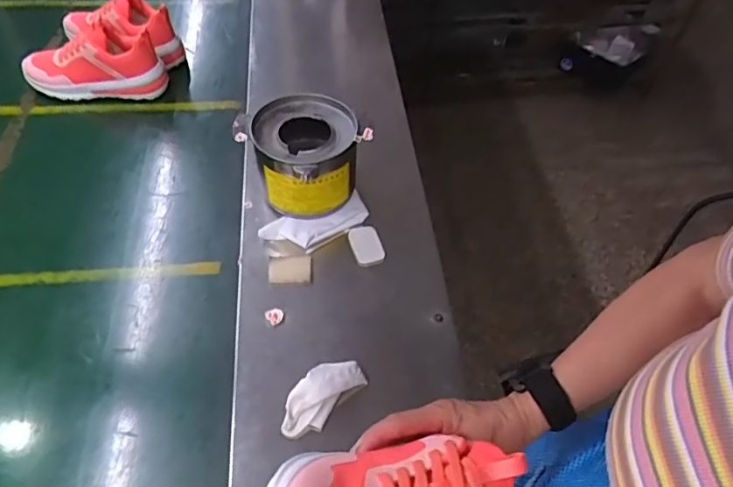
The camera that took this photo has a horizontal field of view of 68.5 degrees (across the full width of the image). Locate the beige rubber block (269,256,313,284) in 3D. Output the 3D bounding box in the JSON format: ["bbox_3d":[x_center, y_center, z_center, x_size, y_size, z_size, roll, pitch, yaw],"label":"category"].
[{"bbox_3d":[-0.101,0.032,0.713,0.057,0.004,0.043,1,52,-3],"label":"beige rubber block"}]

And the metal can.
[{"bbox_3d":[-0.085,-0.120,0.759,0.136,0.112,0.146,2,52,-2],"label":"metal can"}]

